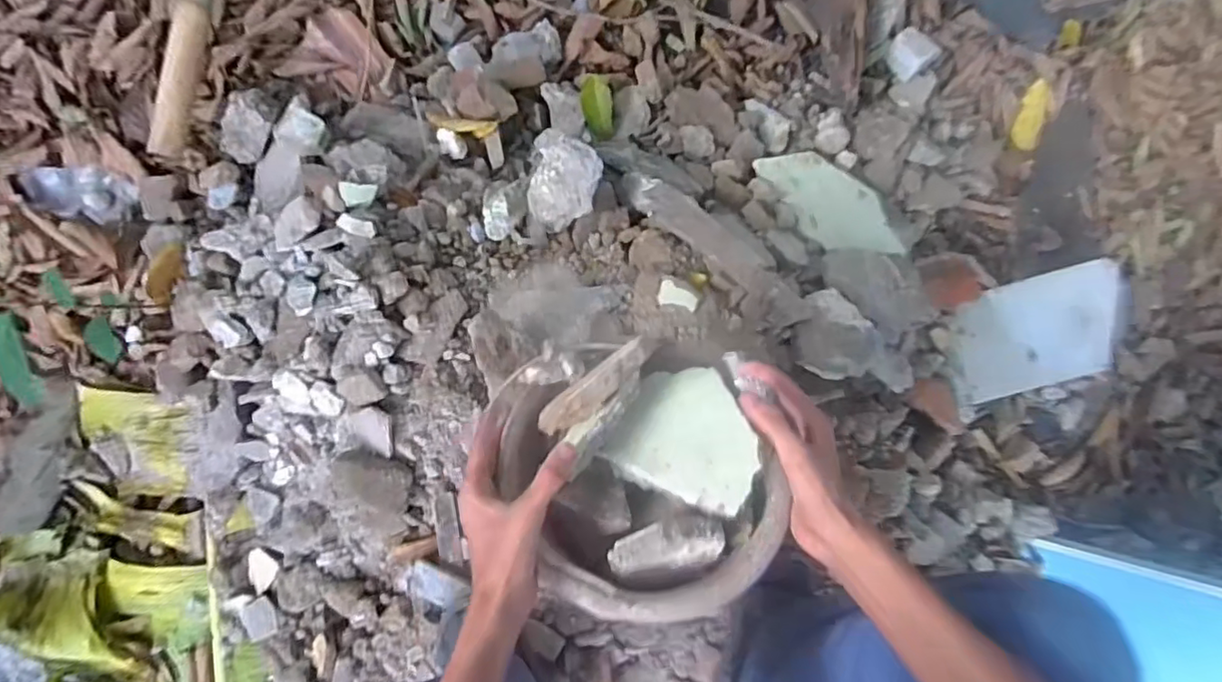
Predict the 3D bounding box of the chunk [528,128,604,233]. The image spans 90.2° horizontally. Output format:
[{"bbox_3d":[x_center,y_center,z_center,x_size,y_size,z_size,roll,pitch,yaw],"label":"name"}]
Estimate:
[{"bbox_3d":[-0.065,-0.220,0.843,0.091,0.074,0.122,10,88,-6],"label":"chunk"}]

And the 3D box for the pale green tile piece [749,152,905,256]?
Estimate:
[{"bbox_3d":[0.371,-0.229,1.010,0.159,0.018,0.255,-42,91,-23],"label":"pale green tile piece"}]

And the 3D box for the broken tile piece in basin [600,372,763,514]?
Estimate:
[{"bbox_3d":[0.066,0.073,0.499,0.120,0.011,0.111,15,59,28],"label":"broken tile piece in basin"}]

